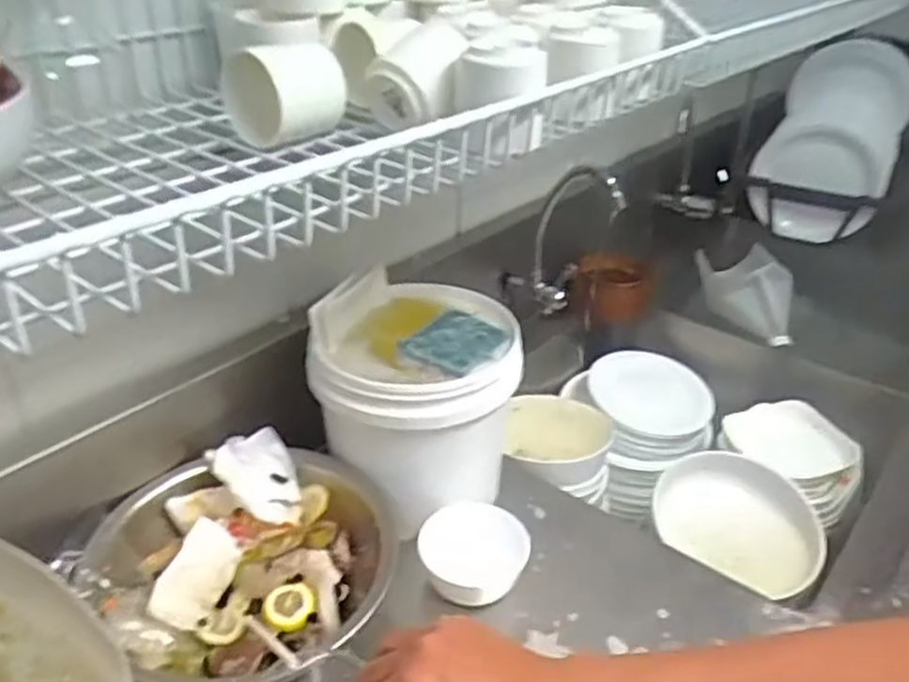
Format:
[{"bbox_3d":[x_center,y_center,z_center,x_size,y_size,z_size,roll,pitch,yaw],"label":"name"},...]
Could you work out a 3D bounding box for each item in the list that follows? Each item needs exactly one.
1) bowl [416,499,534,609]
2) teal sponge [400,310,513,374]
[{"bbox_3d":[0.019,0.214,0.752,0.106,0.050,0.097,2,31,-1],"label":"bowl"},{"bbox_3d":[0.003,0.000,0.784,0.085,0.017,0.101,24,37,31],"label":"teal sponge"}]

